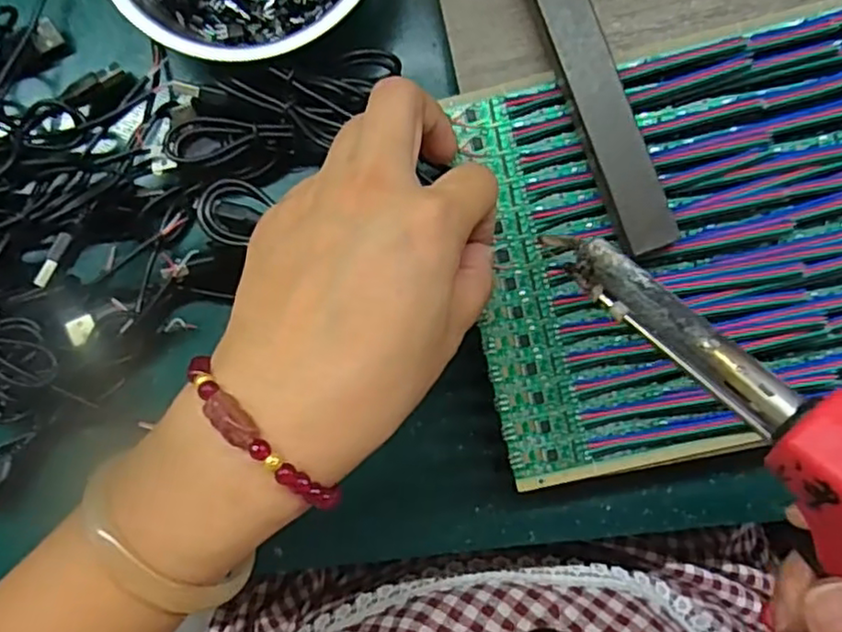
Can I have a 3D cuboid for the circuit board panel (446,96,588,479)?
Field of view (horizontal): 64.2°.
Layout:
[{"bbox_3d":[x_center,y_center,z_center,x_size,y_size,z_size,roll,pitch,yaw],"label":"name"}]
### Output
[{"bbox_3d":[0.040,-0.013,0.278,0.032,0.004,0.153,-8,88,6],"label":"circuit board panel"}]

